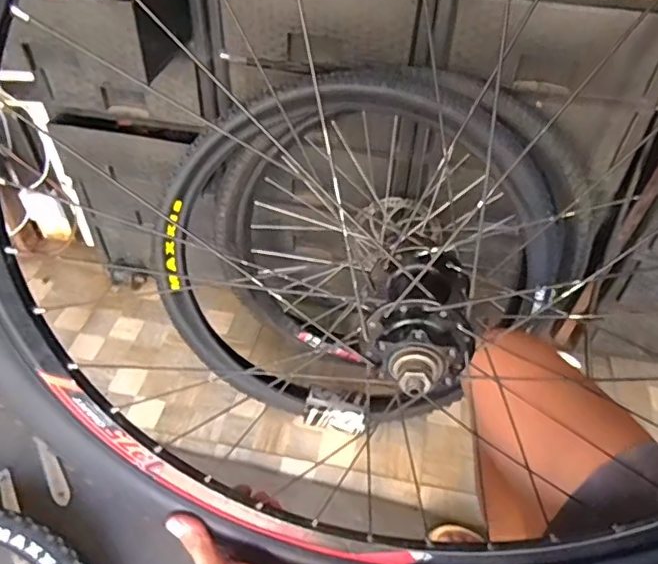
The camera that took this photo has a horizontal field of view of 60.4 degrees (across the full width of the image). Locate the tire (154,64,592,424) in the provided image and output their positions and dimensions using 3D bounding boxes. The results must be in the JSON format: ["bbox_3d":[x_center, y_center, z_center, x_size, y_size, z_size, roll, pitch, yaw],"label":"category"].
[{"bbox_3d":[0.045,-0.055,0.992,0.592,0.727,0.091,42,21,-16],"label":"tire"}]

